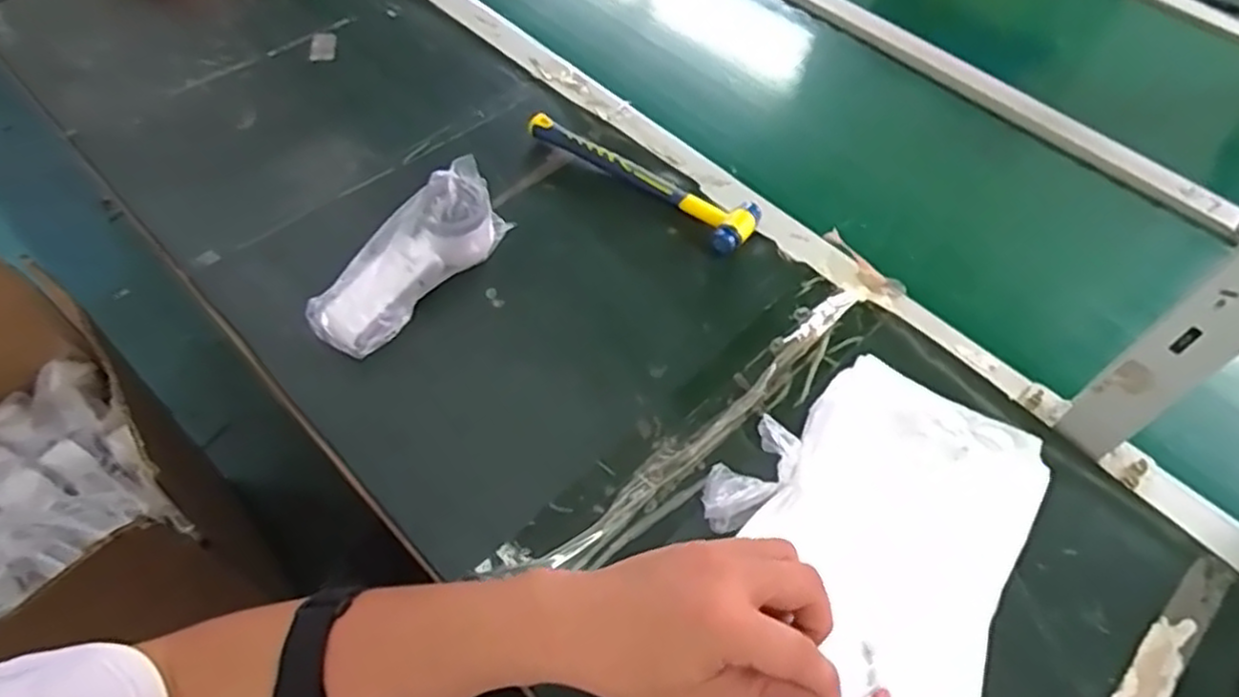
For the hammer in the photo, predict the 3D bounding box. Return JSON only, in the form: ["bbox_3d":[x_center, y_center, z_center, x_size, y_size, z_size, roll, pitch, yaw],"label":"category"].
[{"bbox_3d":[0.021,-0.167,0.701,0.243,0.027,0.054,33,63,19],"label":"hammer"}]

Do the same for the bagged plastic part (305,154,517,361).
[{"bbox_3d":[-0.174,-0.076,0.609,0.059,0.088,0.189,35,64,20],"label":"bagged plastic part"}]

